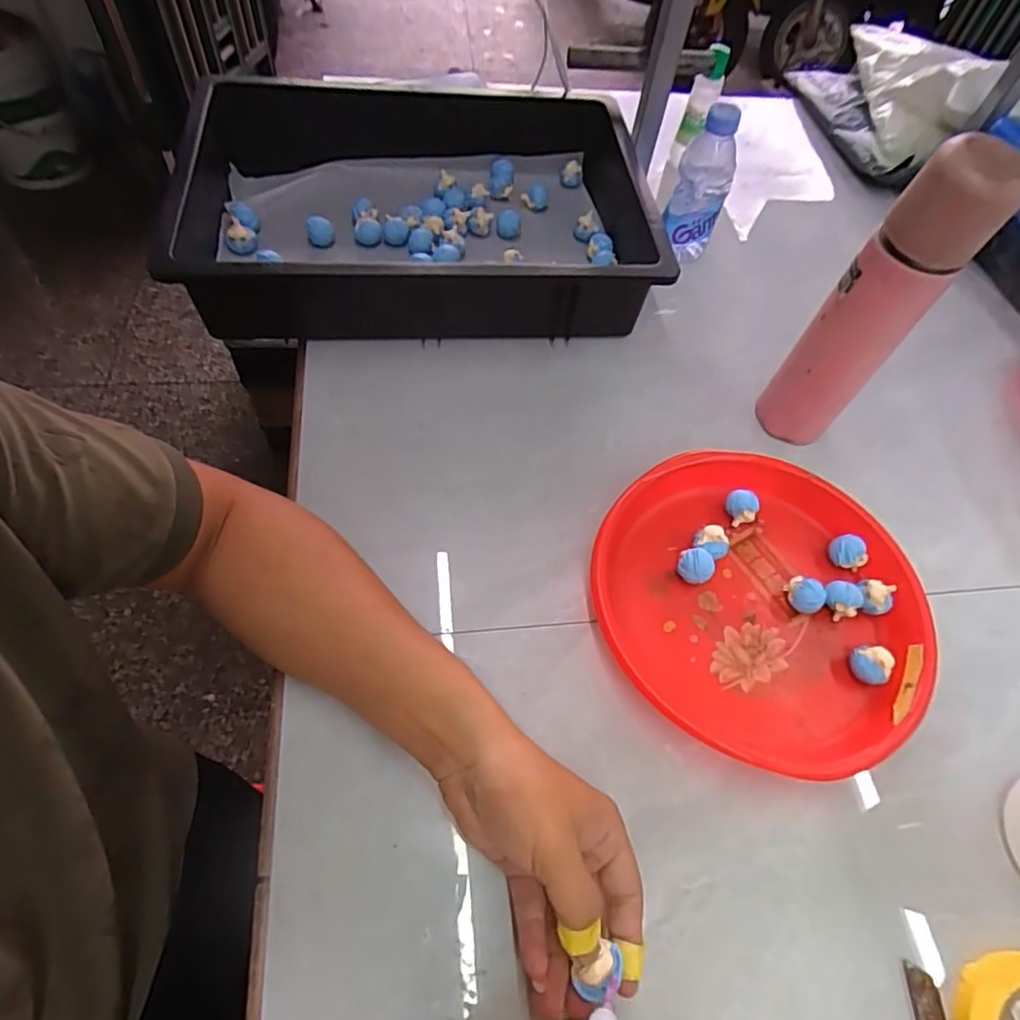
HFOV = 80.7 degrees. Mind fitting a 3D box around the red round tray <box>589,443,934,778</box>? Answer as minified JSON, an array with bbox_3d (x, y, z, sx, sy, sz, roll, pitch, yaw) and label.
[{"bbox_3d":[0.193,0.069,0.467,0.237,0.035,0.247,2,58,-3],"label":"red round tray"}]

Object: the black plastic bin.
[{"bbox_3d":[-0.083,-0.305,0.632,0.466,0.115,0.314,-2,58,-6],"label":"black plastic bin"}]

